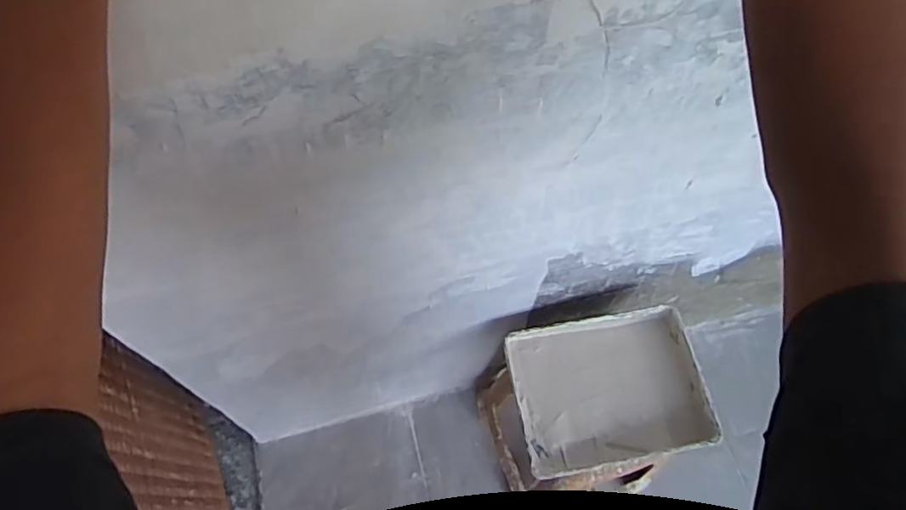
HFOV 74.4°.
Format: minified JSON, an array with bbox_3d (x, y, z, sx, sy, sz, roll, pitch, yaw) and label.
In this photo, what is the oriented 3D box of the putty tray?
[{"bbox_3d":[0.300,0.252,1.151,0.358,0.058,0.279,-9,63,-7],"label":"putty tray"}]

